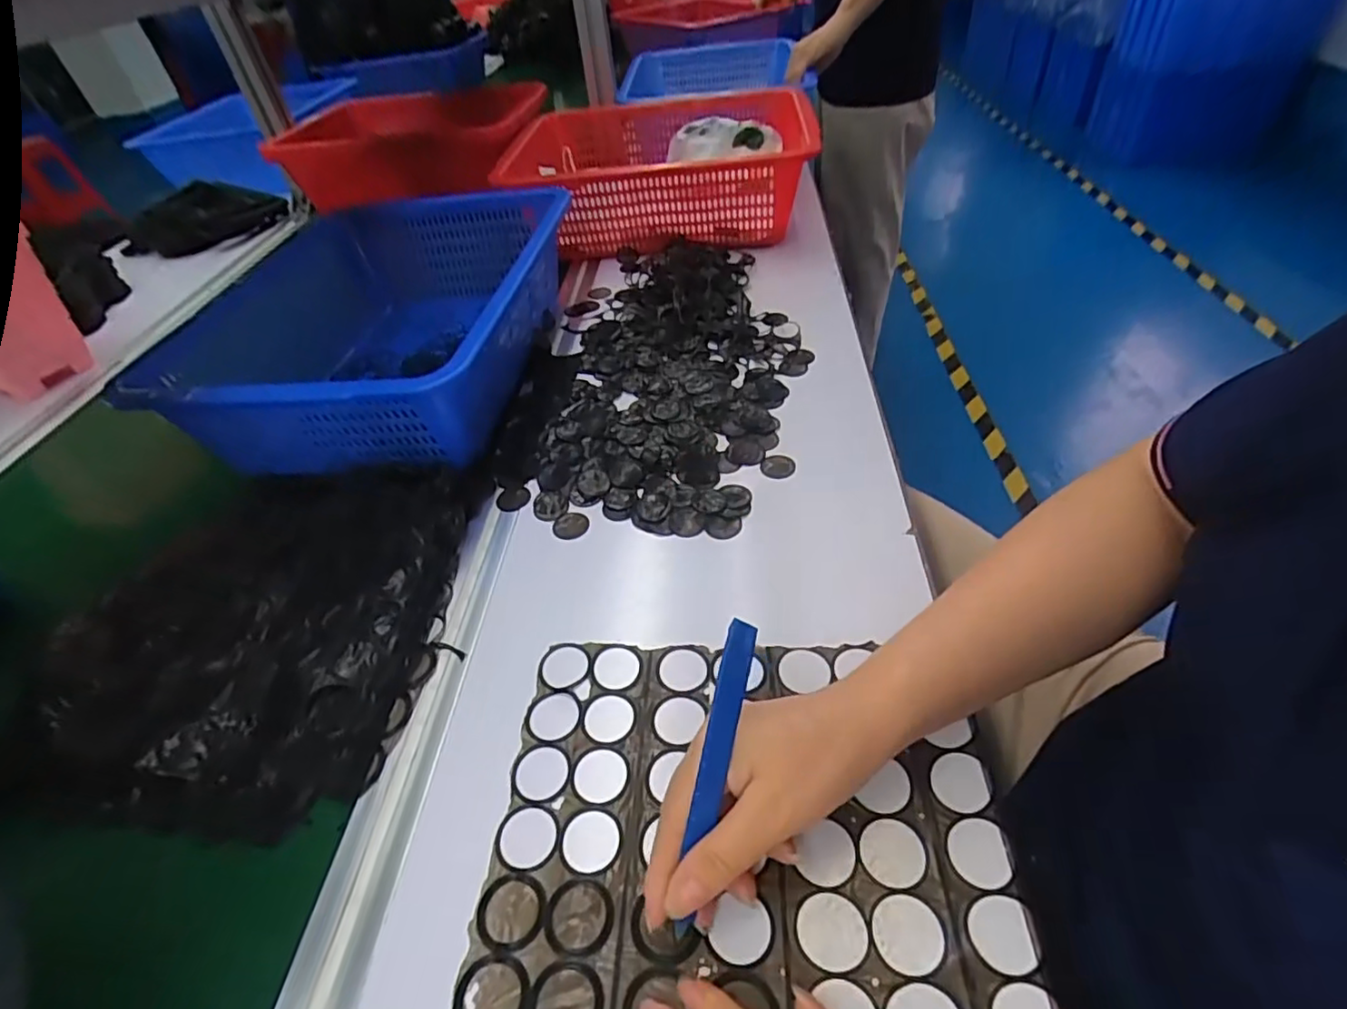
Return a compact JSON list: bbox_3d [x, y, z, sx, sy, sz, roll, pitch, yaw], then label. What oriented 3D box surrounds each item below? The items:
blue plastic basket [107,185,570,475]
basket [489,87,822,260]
[{"bbox_3d":[-0.271,-0.177,0.615,0.290,0.114,0.378,-1,46,6],"label":"blue plastic basket"},{"bbox_3d":[-0.019,-0.445,0.842,0.366,0.126,0.312,-5,46,2],"label":"basket"}]

